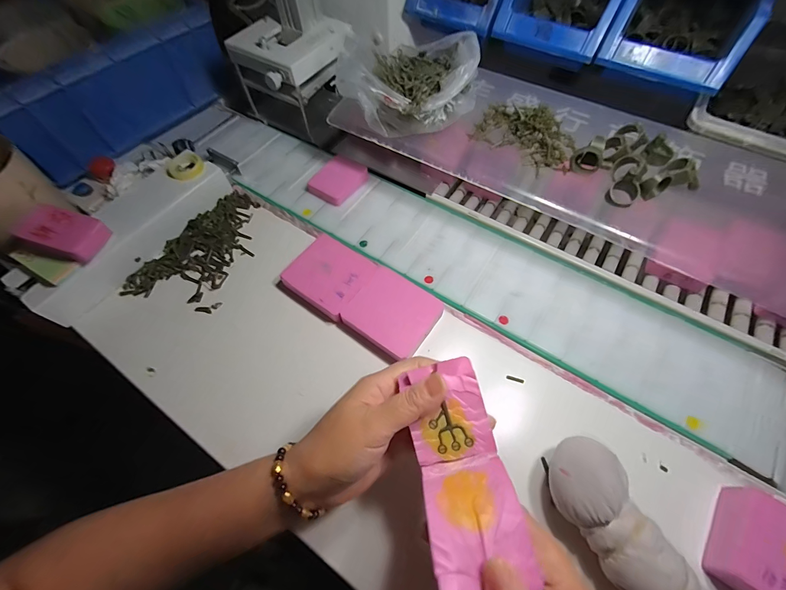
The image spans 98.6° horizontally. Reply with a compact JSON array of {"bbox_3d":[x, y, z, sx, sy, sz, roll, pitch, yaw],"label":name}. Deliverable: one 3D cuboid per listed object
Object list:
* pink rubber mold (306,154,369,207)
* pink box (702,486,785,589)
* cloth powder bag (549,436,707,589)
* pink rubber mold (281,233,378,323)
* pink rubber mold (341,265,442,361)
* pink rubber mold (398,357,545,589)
[{"bbox_3d":[-0.074,-0.159,0.465,0.055,0.016,0.074,36,71,18],"label":"pink rubber mold"},{"bbox_3d":[0.283,0.198,0.259,0.052,0.038,0.075,29,69,16],"label":"pink box"},{"bbox_3d":[0.192,0.216,0.242,0.065,0.060,0.219,-24,65,-9],"label":"cloth powder bag"},{"bbox_3d":[-0.073,-0.023,0.395,0.085,0.020,0.082,32,69,17],"label":"pink rubber mold"},{"bbox_3d":[0.001,0.018,0.374,0.088,0.016,0.083,30,69,16],"label":"pink rubber mold"},{"bbox_3d":[0.044,0.108,0.216,0.056,0.033,0.125,-5,49,0],"label":"pink rubber mold"}]

